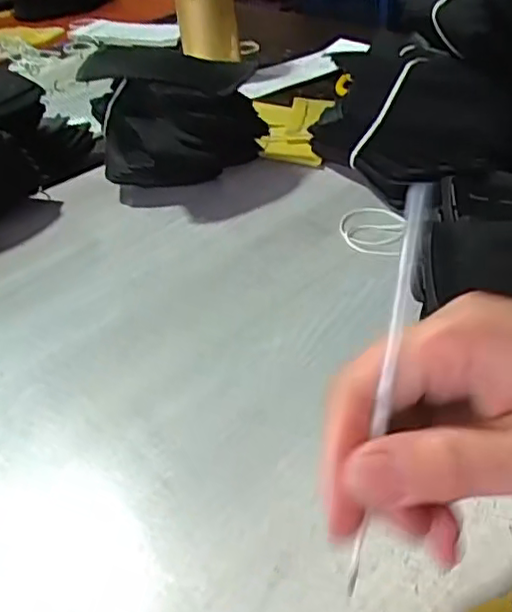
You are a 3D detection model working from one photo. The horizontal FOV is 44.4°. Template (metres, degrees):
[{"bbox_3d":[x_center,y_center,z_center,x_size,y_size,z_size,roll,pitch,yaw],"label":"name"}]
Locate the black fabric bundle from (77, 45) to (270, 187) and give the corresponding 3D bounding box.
[{"bbox_3d":[-0.069,-0.158,0.546,0.147,0.103,0.119,-8,38,-4],"label":"black fabric bundle"}]

